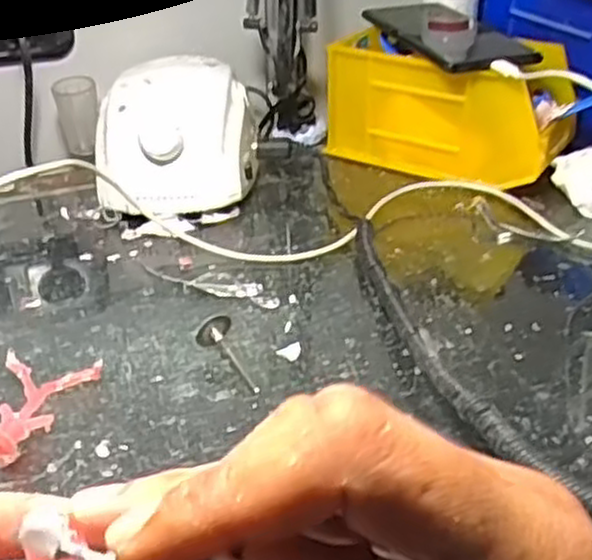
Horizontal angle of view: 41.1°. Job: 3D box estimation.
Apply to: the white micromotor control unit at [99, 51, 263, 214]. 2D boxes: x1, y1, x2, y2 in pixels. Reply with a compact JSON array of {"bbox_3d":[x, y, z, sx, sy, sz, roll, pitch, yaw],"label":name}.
[{"bbox_3d":[-0.081,-0.099,0.555,0.104,0.081,0.126,-2,31,-4],"label":"white micromotor control unit"}]

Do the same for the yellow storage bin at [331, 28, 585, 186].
[{"bbox_3d":[0.118,-0.132,0.605,0.170,0.087,0.101,17,35,26],"label":"yellow storage bin"}]

